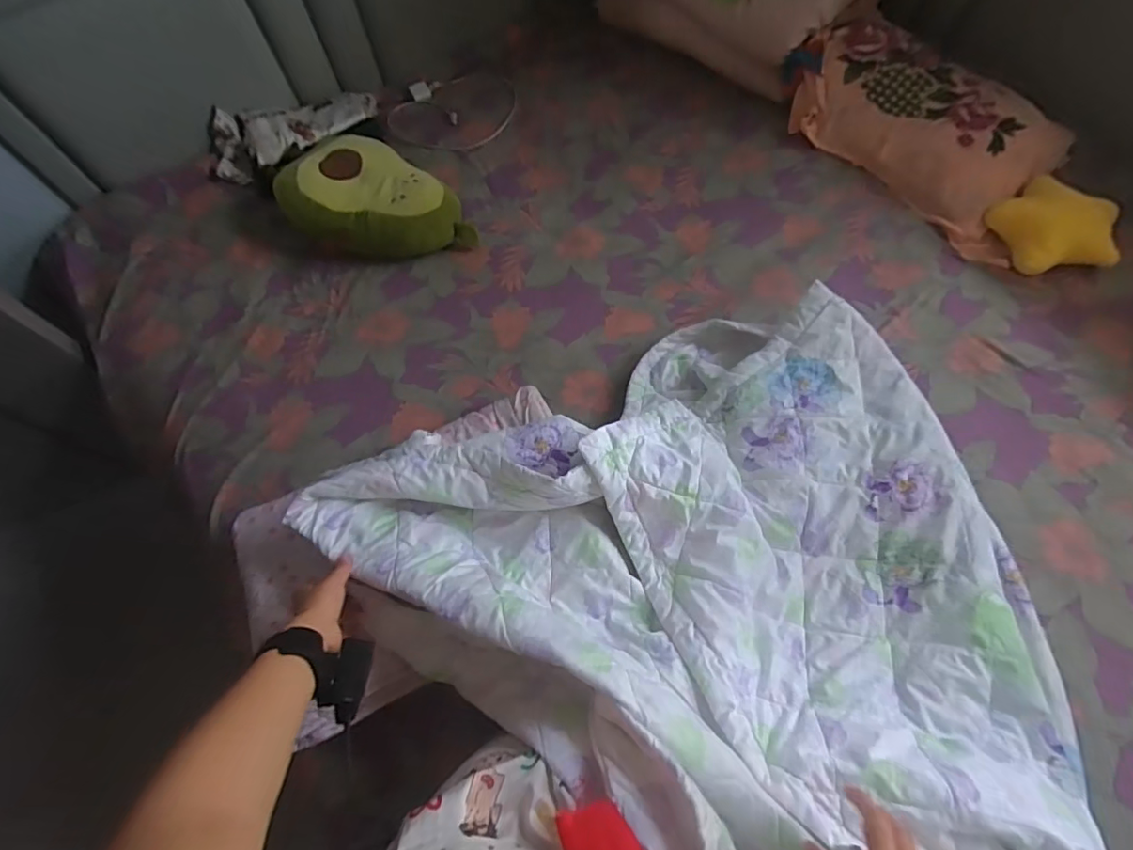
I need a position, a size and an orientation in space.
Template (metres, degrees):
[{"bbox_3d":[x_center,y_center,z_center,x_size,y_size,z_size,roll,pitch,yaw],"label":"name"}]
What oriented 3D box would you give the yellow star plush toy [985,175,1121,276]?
[{"bbox_3d":[0.887,-0.354,0.956,0.175,0.094,0.197,-29,68,-11],"label":"yellow star plush toy"}]

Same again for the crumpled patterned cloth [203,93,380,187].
[{"bbox_3d":[-0.572,-0.614,1.117,0.359,0.083,0.138,-28,68,-10],"label":"crumpled patterned cloth"}]

